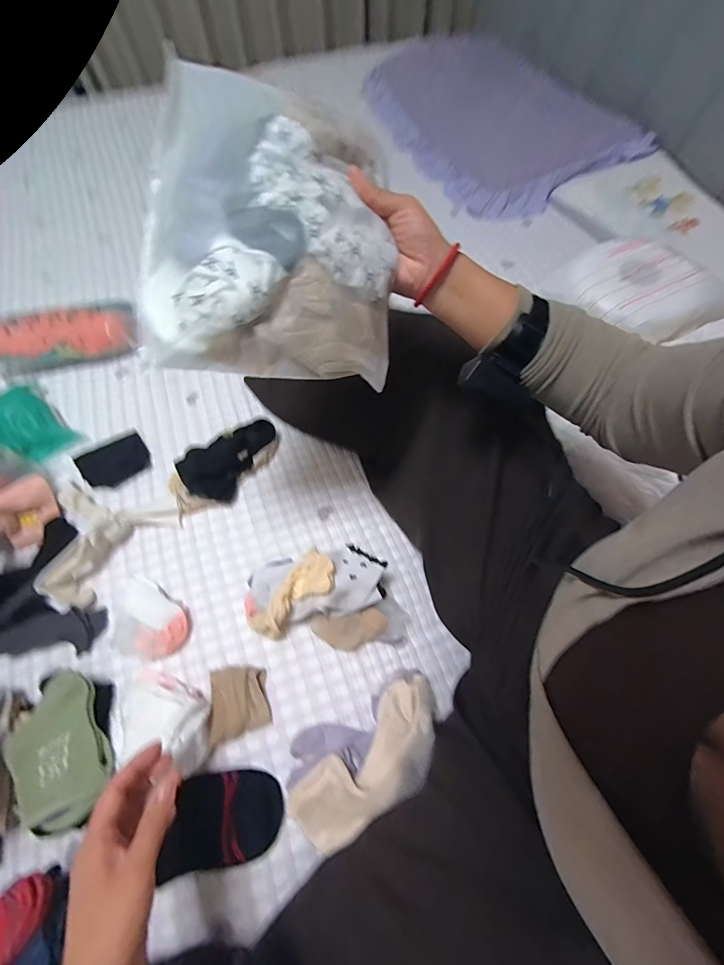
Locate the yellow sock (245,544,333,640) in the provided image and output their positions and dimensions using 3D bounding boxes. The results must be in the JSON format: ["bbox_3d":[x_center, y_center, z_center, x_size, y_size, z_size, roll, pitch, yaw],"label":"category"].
[{"bbox_3d":[-0.087,0.147,0.471,0.061,0.050,0.129,41,85,17],"label":"yellow sock"}]

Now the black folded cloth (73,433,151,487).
[{"bbox_3d":[-0.400,-0.036,0.584,0.098,0.018,0.082,-34,70,-14],"label":"black folded cloth"}]

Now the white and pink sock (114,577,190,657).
[{"bbox_3d":[-0.283,0.184,0.474,0.105,0.030,0.080,30,69,13],"label":"white and pink sock"}]

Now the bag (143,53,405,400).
[{"bbox_3d":[-0.071,-0.207,0.308,0.210,0.046,0.216,3,99,-10],"label":"bag"}]

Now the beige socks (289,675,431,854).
[{"bbox_3d":[0.016,0.313,0.406,0.194,0.051,0.085,-39,71,-16],"label":"beige socks"}]

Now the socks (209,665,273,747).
[{"bbox_3d":[-0.149,0.264,0.441,0.063,0.028,0.072,-12,66,-5],"label":"socks"}]

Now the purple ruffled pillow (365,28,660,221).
[{"bbox_3d":[0.319,-0.962,0.957,0.456,0.122,0.738,-23,68,-10],"label":"purple ruffled pillow"}]

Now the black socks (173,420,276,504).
[{"bbox_3d":[-0.211,-0.050,0.561,0.082,0.069,0.152,27,69,12],"label":"black socks"}]

